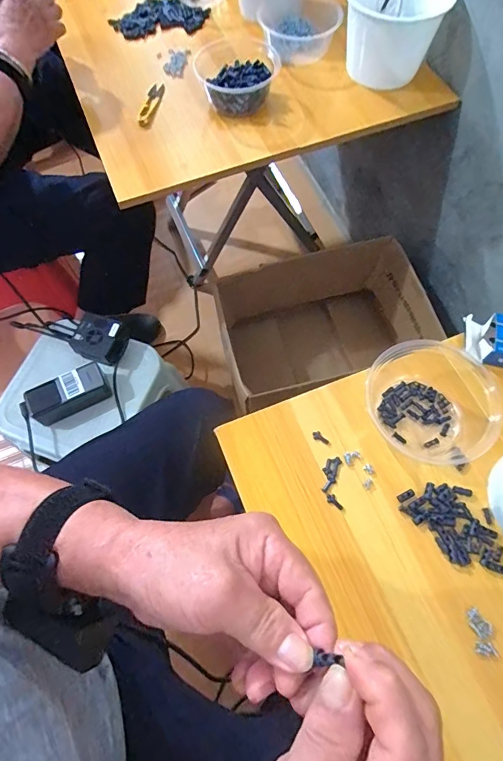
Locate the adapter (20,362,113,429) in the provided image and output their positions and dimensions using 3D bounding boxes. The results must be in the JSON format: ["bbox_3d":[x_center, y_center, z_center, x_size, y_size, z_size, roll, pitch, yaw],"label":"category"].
[{"bbox_3d":[-0.328,0.026,0.753,0.145,0.048,0.062,-26,69,-10],"label":"adapter"}]

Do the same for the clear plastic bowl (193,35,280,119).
[{"bbox_3d":[-0.027,-0.523,0.719,0.133,0.059,0.162,-10,67,-4],"label":"clear plastic bowl"}]

